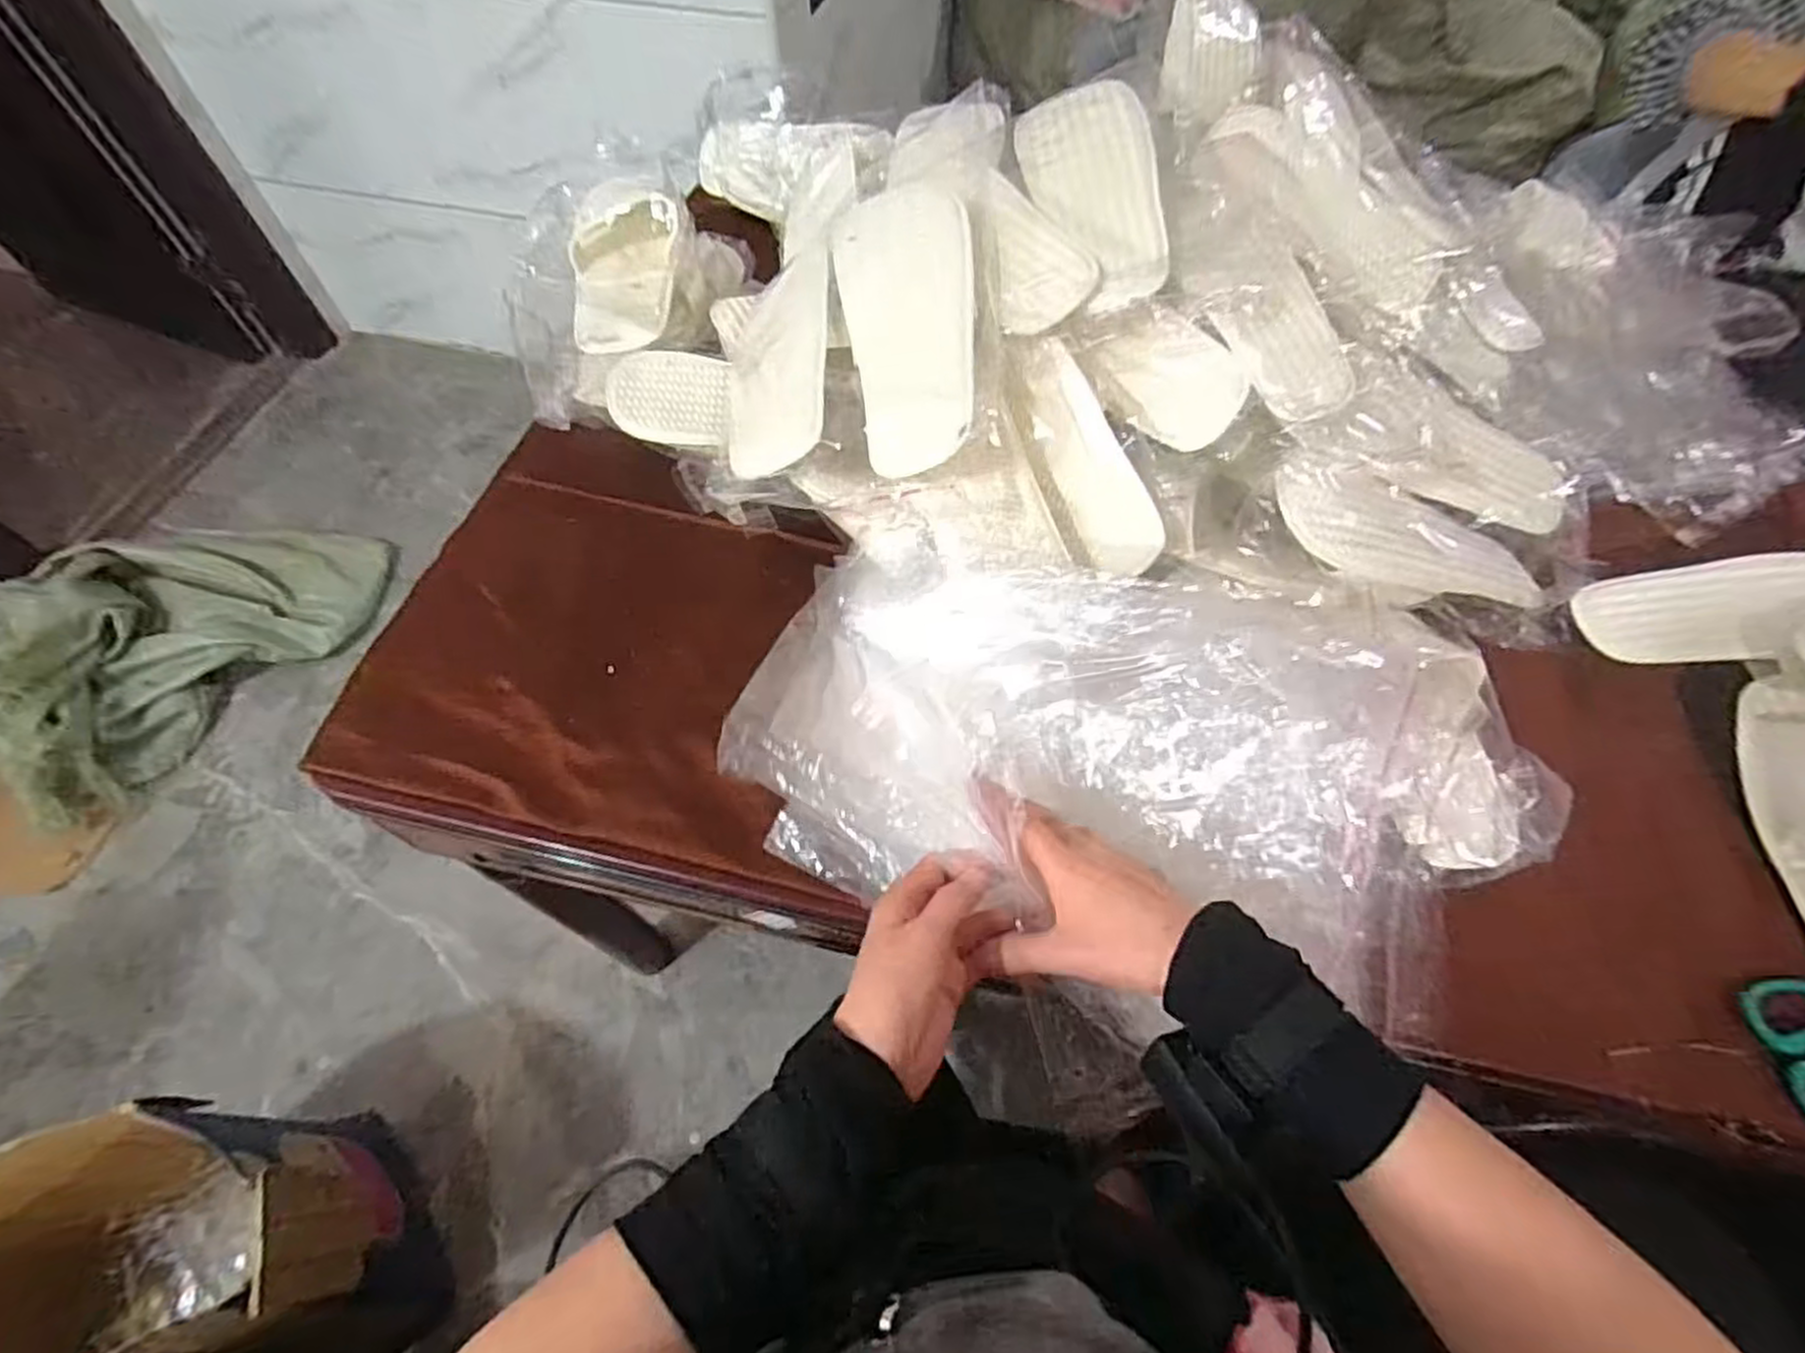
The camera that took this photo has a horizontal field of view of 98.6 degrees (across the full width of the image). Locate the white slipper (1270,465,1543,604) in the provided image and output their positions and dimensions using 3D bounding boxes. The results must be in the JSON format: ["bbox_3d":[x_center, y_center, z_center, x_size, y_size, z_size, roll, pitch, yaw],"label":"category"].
[{"bbox_3d":[0.399,-0.102,0.605,0.246,0.028,0.088,14,76,-13],"label":"white slipper"}]

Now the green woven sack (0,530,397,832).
[{"bbox_3d":[-1.376,-0.117,1.441,0.477,0.239,0.665,29,63,16],"label":"green woven sack"}]

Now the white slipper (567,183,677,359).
[{"bbox_3d":[-0.261,-0.394,0.737,0.111,0.058,0.209,-10,59,-6],"label":"white slipper"}]

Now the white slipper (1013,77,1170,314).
[{"bbox_3d":[0.158,-0.390,0.629,0.099,0.022,0.241,-15,68,13],"label":"white slipper"}]

